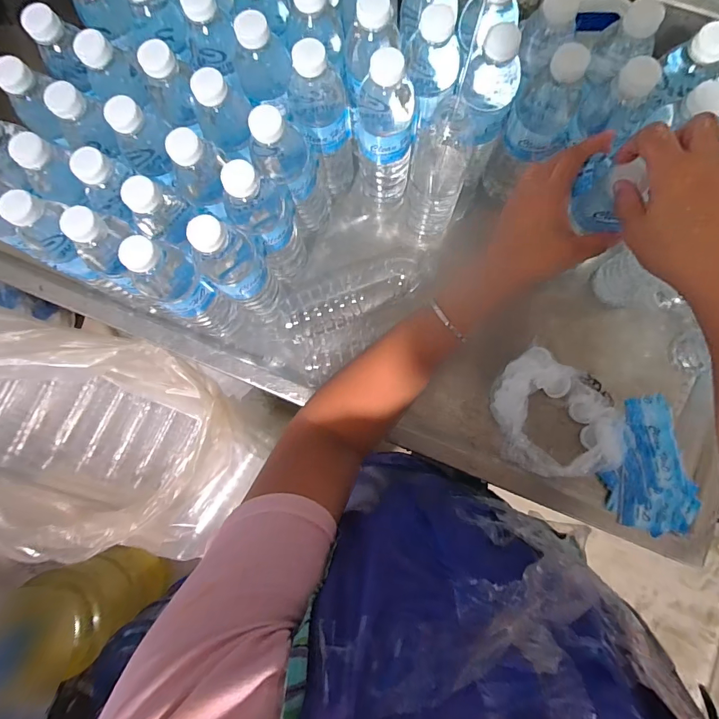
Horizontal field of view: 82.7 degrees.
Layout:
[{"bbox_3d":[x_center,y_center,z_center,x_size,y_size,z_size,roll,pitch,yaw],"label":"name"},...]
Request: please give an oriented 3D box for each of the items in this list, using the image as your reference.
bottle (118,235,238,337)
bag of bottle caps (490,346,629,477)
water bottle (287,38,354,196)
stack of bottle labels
[{"bbox_3d":[-0.190,-0.072,0.460,0.056,0.218,0.060,0,82,2],"label":"bottle"},{"bbox_3d":[0.242,0.073,0.497,0.161,0.024,0.140,31,84,6],"label":"bag of bottle caps"},{"bbox_3d":[-0.041,-0.258,0.469,0.065,0.201,0.056,-1,82,2],"label":"water bottle"},{"bbox_3d":[0.348,0.128,0.498,0.095,0.017,0.159,-3,82,1],"label":"stack of bottle labels"}]

